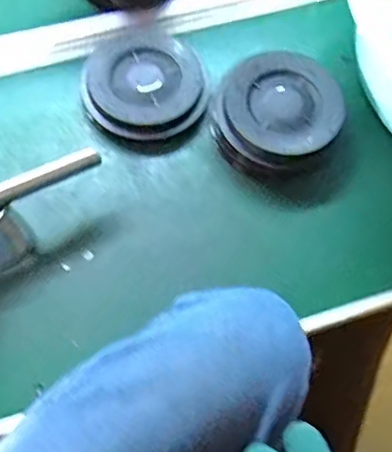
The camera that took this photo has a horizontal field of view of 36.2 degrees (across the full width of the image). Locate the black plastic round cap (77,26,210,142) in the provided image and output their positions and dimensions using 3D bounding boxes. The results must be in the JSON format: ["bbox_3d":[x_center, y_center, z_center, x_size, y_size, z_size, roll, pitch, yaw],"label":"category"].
[{"bbox_3d":[-0.050,-0.138,0.584,0.119,0.034,0.113,1,66,-2],"label":"black plastic round cap"}]

